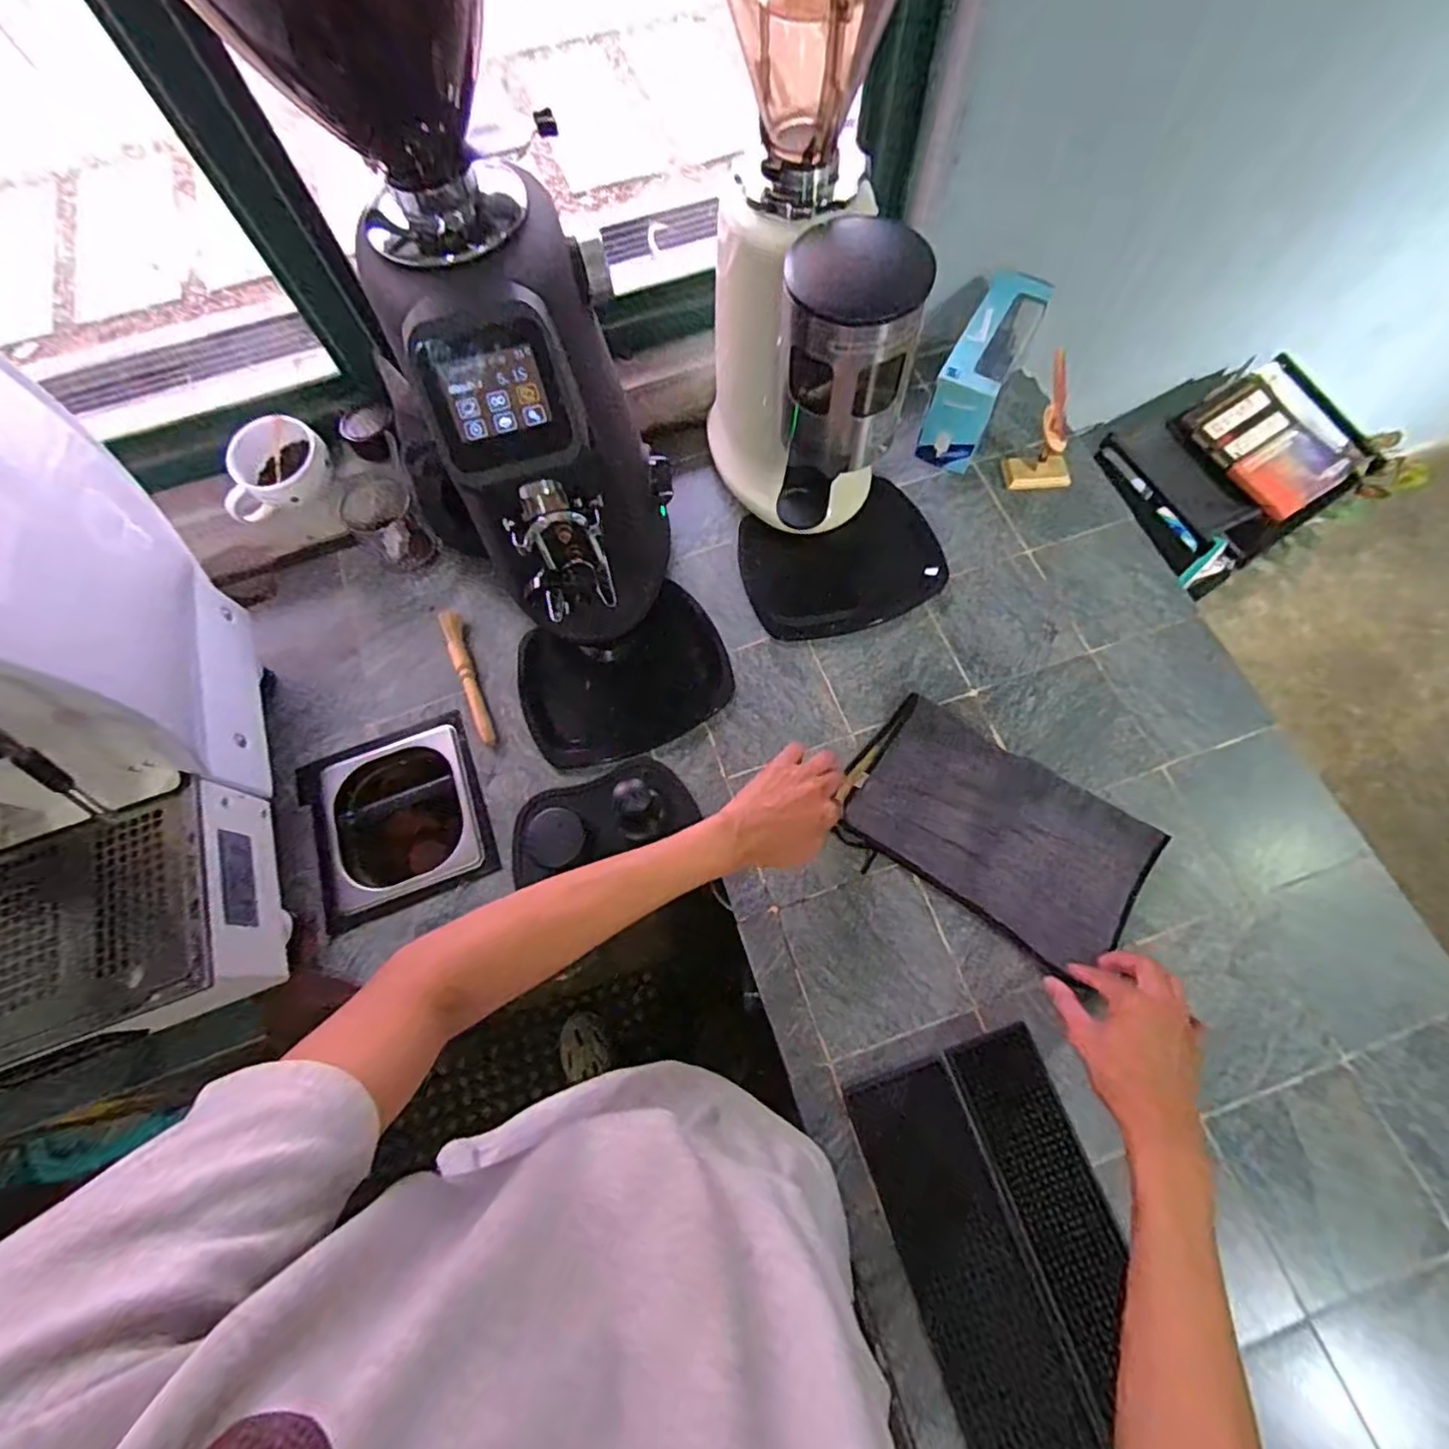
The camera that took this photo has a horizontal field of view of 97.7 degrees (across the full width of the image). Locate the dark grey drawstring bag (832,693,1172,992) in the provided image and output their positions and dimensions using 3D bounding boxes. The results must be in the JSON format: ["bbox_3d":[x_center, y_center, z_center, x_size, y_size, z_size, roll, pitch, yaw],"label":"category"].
[{"bbox_3d":[0.280,0.111,0.665,0.297,0.023,0.184,35,73,13],"label":"dark grey drawstring bag"}]

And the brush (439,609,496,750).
[{"bbox_3d":[-0.303,-0.058,0.747,0.022,0.015,0.183,-22,70,-6],"label":"brush"}]

